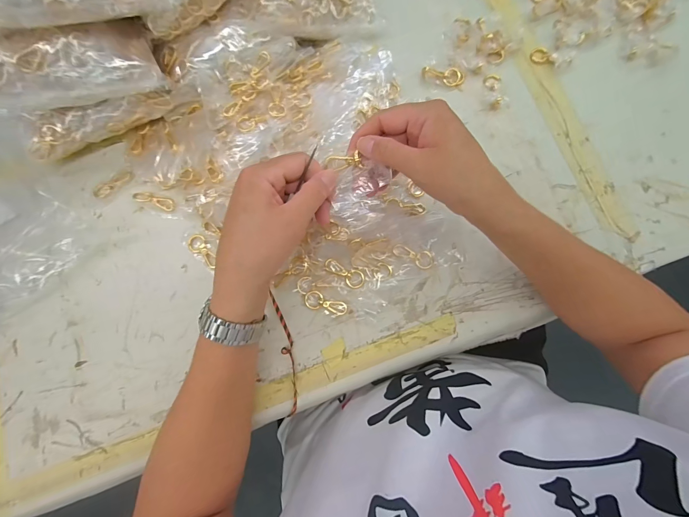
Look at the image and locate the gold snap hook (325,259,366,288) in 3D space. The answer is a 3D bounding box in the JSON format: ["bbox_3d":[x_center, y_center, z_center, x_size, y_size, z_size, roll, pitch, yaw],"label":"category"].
[{"bbox_3d":[0.000,0.017,0.382,0.050,0.009,0.022,29,80,6],"label":"gold snap hook"}]

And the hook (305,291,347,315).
[{"bbox_3d":[-0.022,0.055,0.376,0.050,0.009,0.020,25,80,5],"label":"hook"}]

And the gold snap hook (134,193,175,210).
[{"bbox_3d":[-0.235,-0.072,0.399,0.049,0.010,0.014,15,79,3],"label":"gold snap hook"}]

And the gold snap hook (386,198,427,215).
[{"bbox_3d":[0.076,-0.064,0.394,0.050,0.005,0.014,12,79,3],"label":"gold snap hook"}]

